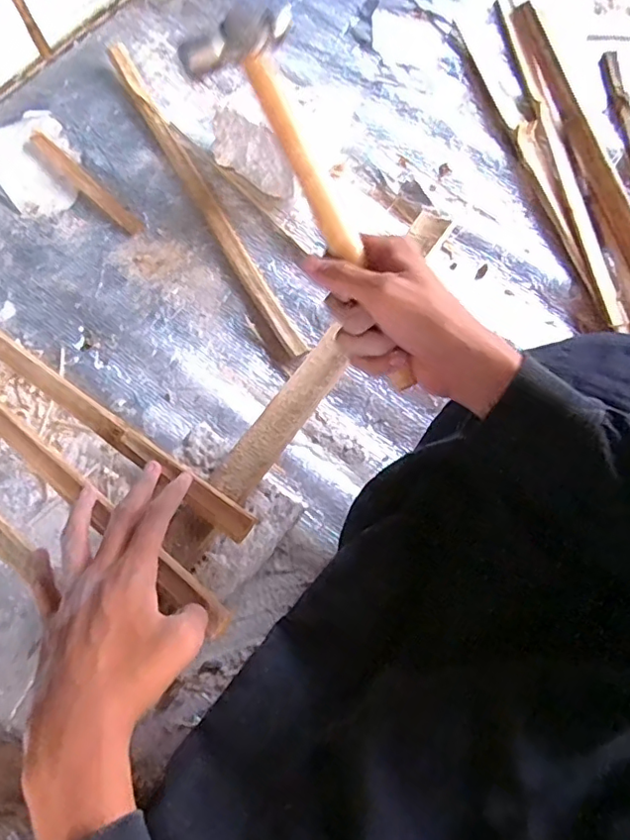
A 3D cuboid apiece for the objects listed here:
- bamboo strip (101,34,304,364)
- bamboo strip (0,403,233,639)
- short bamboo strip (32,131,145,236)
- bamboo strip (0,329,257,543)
[{"bbox_3d":[-0.140,-0.271,0.669,0.032,0.016,0.486,-28,73,-9],"label":"bamboo strip"},{"bbox_3d":[-0.255,0.021,0.501,0.495,0.017,0.023,33,74,23],"label":"bamboo strip"},{"bbox_3d":[-0.276,-0.286,0.679,0.195,0.008,0.021,42,76,13],"label":"short bamboo strip"},{"bbox_3d":[-0.236,-0.029,0.521,0.469,0.010,0.024,31,73,23],"label":"bamboo strip"}]

